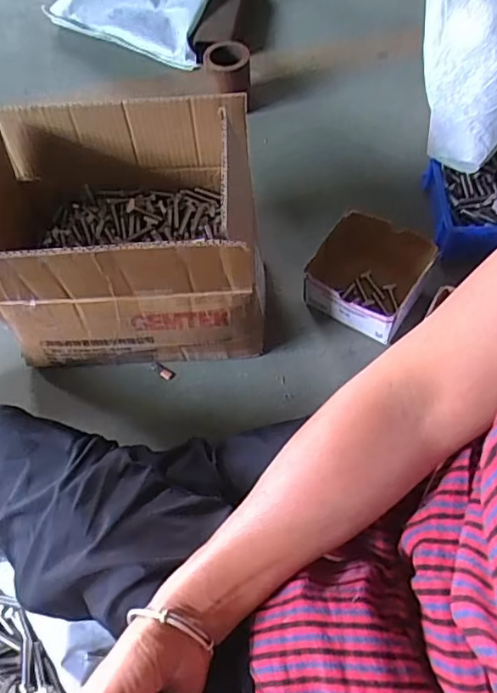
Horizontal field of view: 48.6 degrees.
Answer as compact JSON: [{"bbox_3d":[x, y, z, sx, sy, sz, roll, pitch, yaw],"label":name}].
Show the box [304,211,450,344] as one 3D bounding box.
[{"bbox_3d":[0.187,-0.103,0.806,0.159,0.084,0.157,31,68,17],"label":"box"}]

